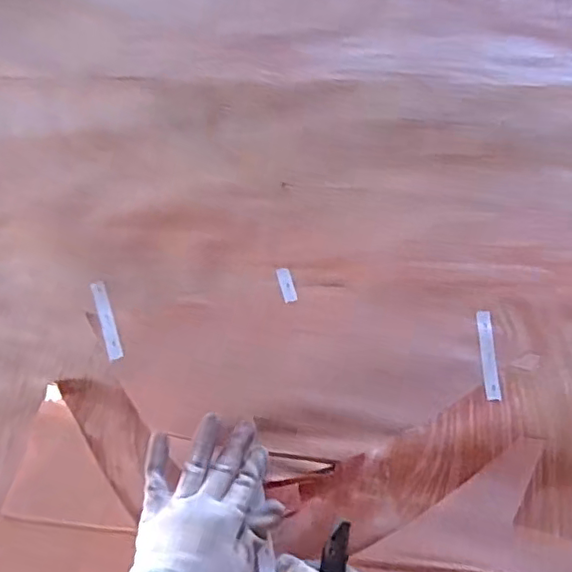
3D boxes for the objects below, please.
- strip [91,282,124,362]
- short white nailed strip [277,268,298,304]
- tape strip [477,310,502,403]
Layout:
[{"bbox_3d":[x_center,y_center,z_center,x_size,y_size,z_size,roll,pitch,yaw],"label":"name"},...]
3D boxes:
[{"bbox_3d":[-0.182,0.035,0.582,0.013,0.008,0.088,-18,62,-10],"label":"strip"},{"bbox_3d":[0.001,-0.002,0.601,0.014,0.004,0.043,-11,61,-6],"label":"short white nailed strip"},{"bbox_3d":[0.197,0.066,0.556,0.014,0.004,0.092,3,60,2],"label":"tape strip"}]

